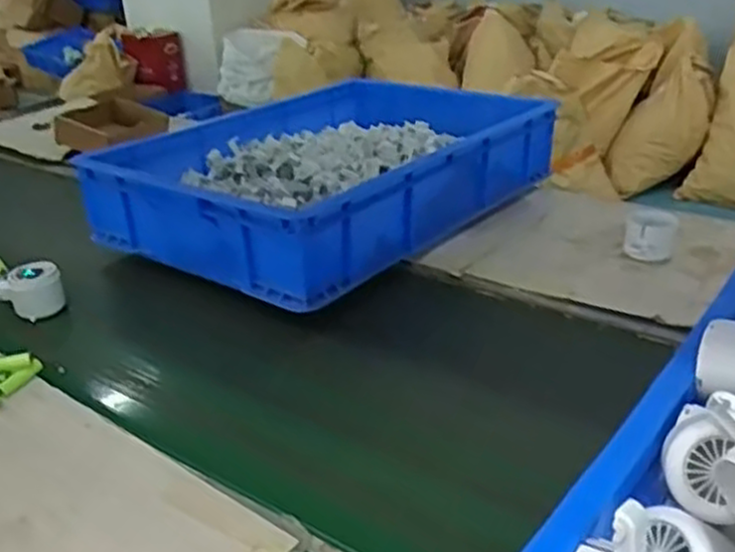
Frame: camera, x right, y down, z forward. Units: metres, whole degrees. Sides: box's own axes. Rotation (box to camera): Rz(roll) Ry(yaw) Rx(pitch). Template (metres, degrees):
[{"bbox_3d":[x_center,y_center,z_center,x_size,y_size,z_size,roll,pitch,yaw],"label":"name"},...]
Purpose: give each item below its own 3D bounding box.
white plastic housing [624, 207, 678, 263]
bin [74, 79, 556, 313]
[{"bbox_3d":[0.343,-0.050,0.958,0.059,0.039,0.071,9,31,24],"label":"white plastic housing"},{"bbox_3d":[-0.046,-0.161,1.136,0.414,0.120,0.620,19,36,37],"label":"bin"}]

